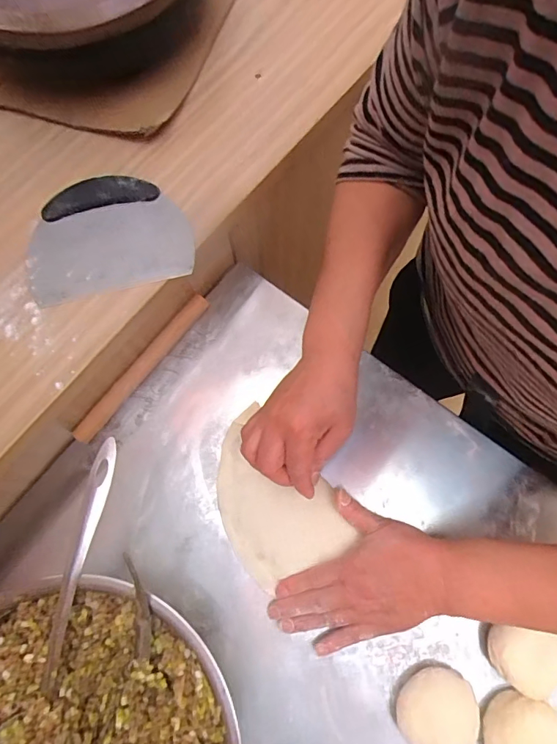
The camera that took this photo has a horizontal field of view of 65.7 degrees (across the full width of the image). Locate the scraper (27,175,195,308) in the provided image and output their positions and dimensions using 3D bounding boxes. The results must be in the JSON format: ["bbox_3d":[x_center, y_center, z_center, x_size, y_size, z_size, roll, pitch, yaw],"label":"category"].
[{"bbox_3d":[-0.165,-0.134,0.416,0.151,0.015,0.116,-14,72,-4],"label":"scraper"}]

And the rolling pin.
[{"bbox_3d":[-0.144,-0.007,0.461,0.016,0.020,0.194,36,76,11],"label":"rolling pin"}]

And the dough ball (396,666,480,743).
[{"bbox_3d":[0.135,0.287,0.367,0.066,0.027,0.057,-10,72,-3],"label":"dough ball"}]

